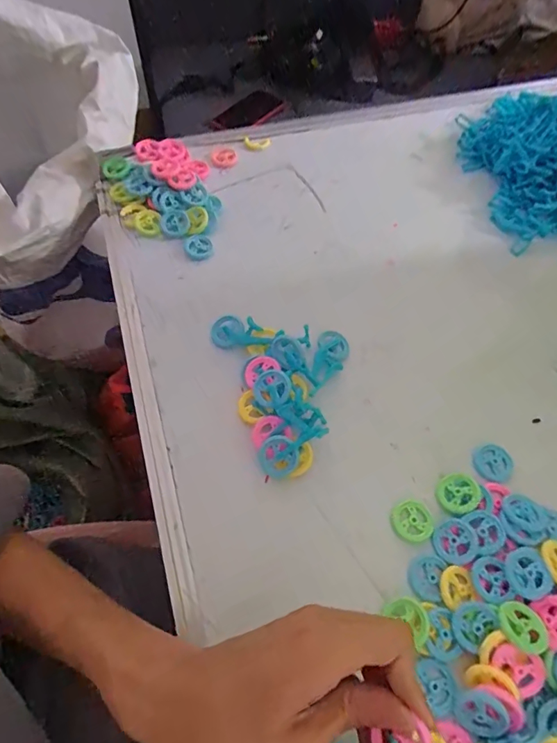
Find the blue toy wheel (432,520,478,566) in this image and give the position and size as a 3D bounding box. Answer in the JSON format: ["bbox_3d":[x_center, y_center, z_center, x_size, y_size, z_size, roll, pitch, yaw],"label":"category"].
[{"bbox_3d":[0.124,0.119,0.308,0.029,0.007,0.029,1,61,-2],"label":"blue toy wheel"}]

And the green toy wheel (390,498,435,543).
[{"bbox_3d":[0.097,0.109,0.320,0.029,0.005,0.029,1,61,-2],"label":"green toy wheel"}]

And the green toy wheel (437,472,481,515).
[{"bbox_3d":[0.132,0.090,0.325,0.030,0.004,0.029,-10,54,14],"label":"green toy wheel"}]

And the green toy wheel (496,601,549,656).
[{"bbox_3d":[0.151,0.158,0.272,0.025,0.006,0.029,-21,64,-13],"label":"green toy wheel"}]

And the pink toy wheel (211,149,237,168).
[{"bbox_3d":[-0.062,-0.245,0.507,0.026,0.009,0.027,6,61,1],"label":"pink toy wheel"}]

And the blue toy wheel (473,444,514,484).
[{"bbox_3d":[0.167,0.072,0.342,0.028,0.004,0.029,1,61,-2],"label":"blue toy wheel"}]

